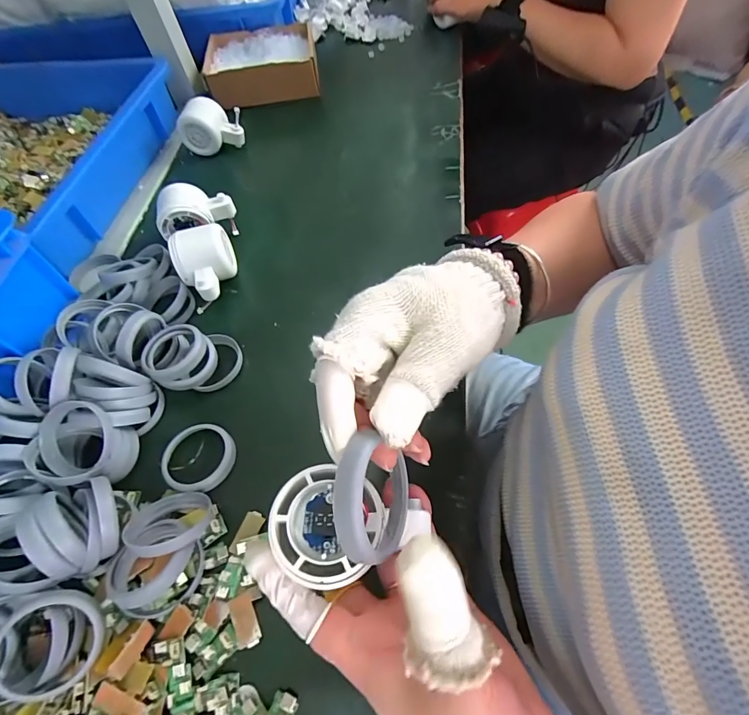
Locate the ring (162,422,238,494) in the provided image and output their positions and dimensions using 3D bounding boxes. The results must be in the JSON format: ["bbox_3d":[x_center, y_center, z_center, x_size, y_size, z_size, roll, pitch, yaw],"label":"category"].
[{"bbox_3d":[-0.149,0.086,0.343,0.059,0.012,0.059,-3,59,4],"label":"ring"}]

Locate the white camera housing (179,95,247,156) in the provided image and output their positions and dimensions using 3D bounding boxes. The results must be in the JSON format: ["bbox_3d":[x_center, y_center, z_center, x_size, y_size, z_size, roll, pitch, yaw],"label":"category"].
[{"bbox_3d":[-0.228,-0.320,0.560,0.086,0.062,0.048,-21,59,-6],"label":"white camera housing"}]

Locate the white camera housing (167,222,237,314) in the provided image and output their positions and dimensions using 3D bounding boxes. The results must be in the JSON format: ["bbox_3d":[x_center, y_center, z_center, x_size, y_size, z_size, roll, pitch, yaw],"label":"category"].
[{"bbox_3d":[-0.174,-0.092,0.426,0.061,0.055,0.074,-23,60,-8],"label":"white camera housing"}]

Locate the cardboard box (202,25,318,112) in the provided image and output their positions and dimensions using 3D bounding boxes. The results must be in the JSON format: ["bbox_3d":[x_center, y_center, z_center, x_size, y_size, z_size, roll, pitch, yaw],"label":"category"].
[{"bbox_3d":[-0.178,-0.462,0.643,0.168,0.058,0.144,-10,59,0],"label":"cardboard box"}]

